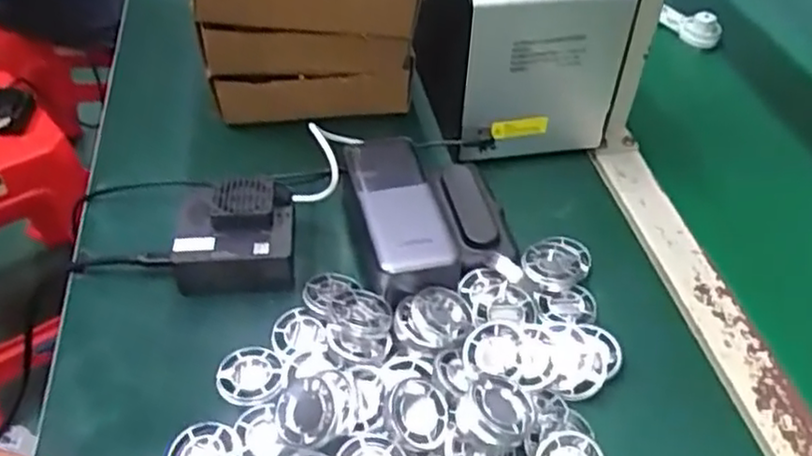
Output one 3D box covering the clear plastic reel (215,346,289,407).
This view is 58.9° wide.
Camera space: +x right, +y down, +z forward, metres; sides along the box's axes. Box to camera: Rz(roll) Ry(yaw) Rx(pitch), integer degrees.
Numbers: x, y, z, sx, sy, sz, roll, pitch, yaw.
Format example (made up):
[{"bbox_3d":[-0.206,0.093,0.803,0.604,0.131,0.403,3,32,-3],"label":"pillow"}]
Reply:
[{"bbox_3d":[-0.092,0.088,0.431,0.040,0.009,0.038,8,43,6],"label":"clear plastic reel"}]

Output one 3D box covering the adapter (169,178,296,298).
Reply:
[{"bbox_3d":[-0.116,0.003,0.489,0.079,0.042,0.070,-2,43,-5],"label":"adapter"}]

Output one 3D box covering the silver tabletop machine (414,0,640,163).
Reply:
[{"bbox_3d":[0.083,-0.146,0.582,0.150,0.149,0.118,-6,43,-9],"label":"silver tabletop machine"}]

